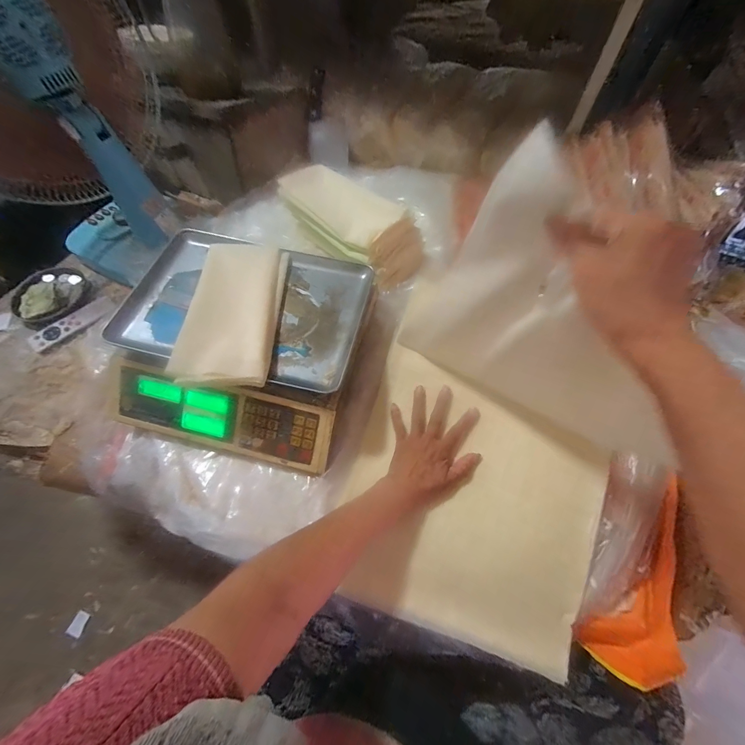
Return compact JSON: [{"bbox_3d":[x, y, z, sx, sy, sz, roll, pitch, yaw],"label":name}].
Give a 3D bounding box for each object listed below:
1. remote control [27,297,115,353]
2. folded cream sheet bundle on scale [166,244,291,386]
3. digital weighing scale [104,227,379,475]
[{"bbox_3d":[-0.569,-0.096,0.644,0.044,0.020,0.146,39,69,20],"label":"remote control"},{"bbox_3d":[-0.193,-0.092,0.481,0.117,0.032,0.248,0,61,1],"label":"folded cream sheet bundle on scale"},{"bbox_3d":[-0.192,-0.045,0.526,0.340,0.126,0.315,12,62,7],"label":"digital weighing scale"}]

